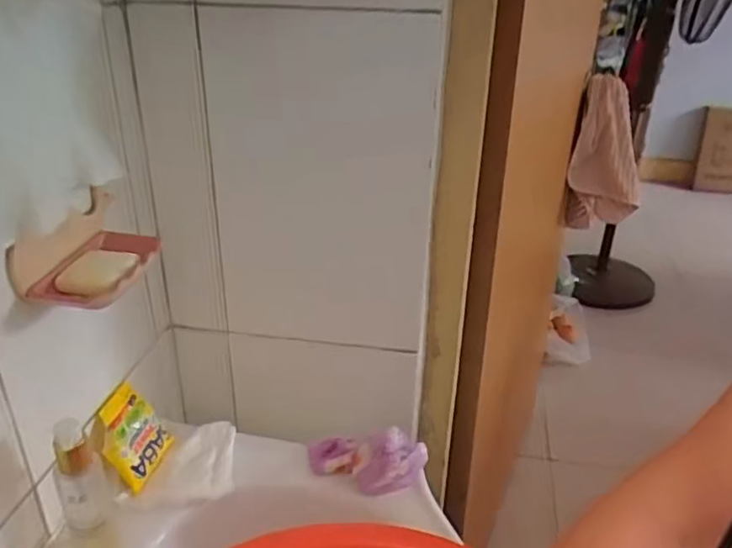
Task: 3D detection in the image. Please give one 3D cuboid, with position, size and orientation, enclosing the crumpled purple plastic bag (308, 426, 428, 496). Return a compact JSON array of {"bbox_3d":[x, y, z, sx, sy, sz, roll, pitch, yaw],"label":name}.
[{"bbox_3d":[-0.002,0.210,0.736,0.134,0.052,0.074,5,27,7],"label":"crumpled purple plastic bag"}]

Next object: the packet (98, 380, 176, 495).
[{"bbox_3d":[-0.258,0.176,0.721,0.016,0.091,0.084,-25,18,26],"label":"packet"}]

